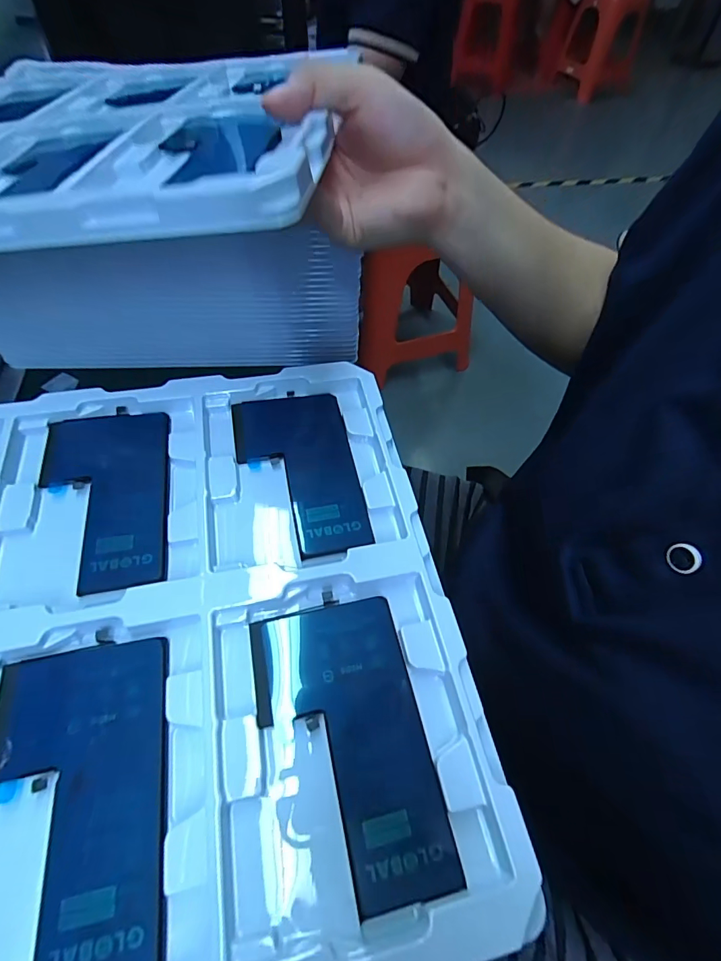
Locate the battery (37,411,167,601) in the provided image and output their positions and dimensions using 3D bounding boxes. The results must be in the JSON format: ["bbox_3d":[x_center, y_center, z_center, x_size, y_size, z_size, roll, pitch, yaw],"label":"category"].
[{"bbox_3d":[-0.137,0.007,0.242,0.065,0.004,0.111,-9,57,-9],"label":"battery"}]

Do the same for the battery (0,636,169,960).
[{"bbox_3d":[-0.106,0.118,0.168,0.065,0.004,0.108,-9,57,-9],"label":"battery"}]

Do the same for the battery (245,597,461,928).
[{"bbox_3d":[-0.007,0.104,0.185,0.063,0.004,0.109,-10,57,-9],"label":"battery"}]

